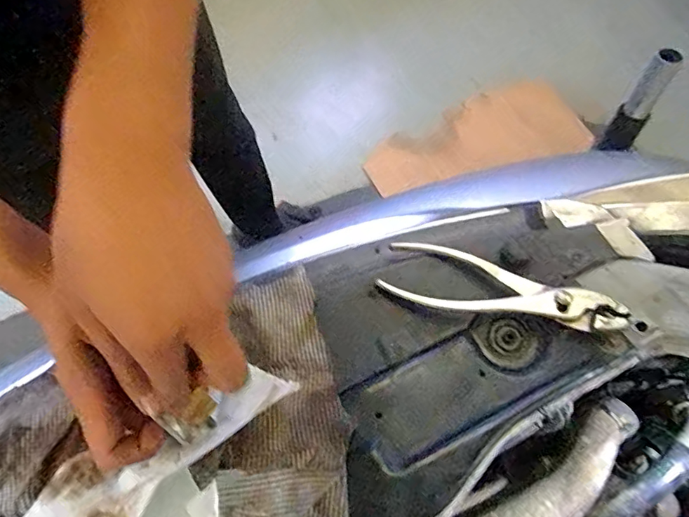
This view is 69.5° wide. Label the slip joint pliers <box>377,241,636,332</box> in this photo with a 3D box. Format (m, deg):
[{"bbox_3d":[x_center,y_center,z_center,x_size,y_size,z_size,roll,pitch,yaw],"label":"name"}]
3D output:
[{"bbox_3d":[0.126,0.025,0.413,0.189,0.014,0.058,13,69,19],"label":"slip joint pliers"}]

